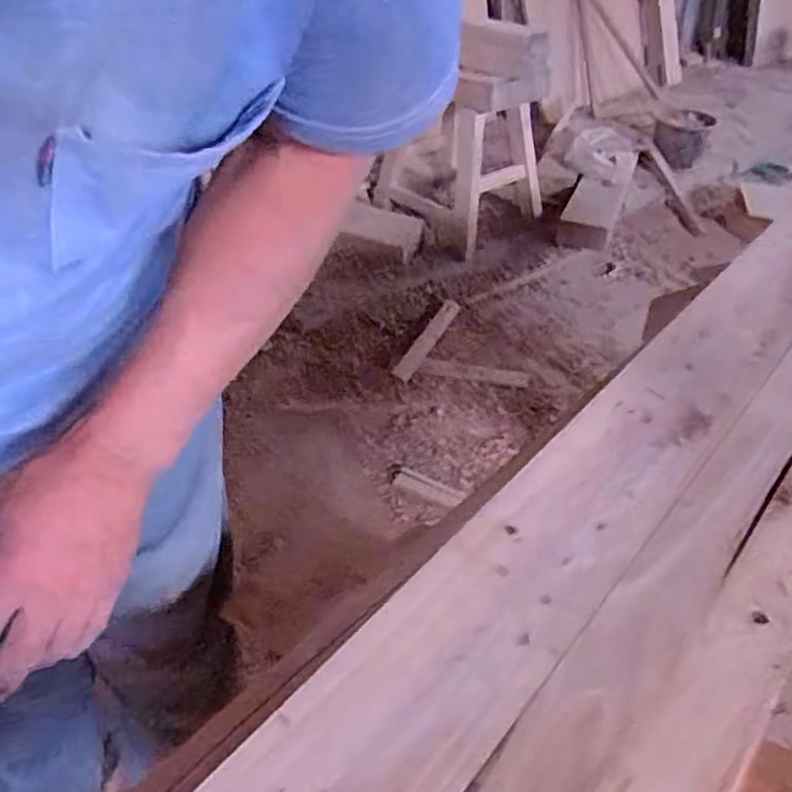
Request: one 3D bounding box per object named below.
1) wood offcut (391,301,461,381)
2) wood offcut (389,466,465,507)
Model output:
[{"bbox_3d":[0.080,-0.152,1.897,0.048,0.029,0.368,18,41,19],"label":"wood offcut"},{"bbox_3d":[0.059,0.185,1.467,0.169,0.010,0.041,20,56,33],"label":"wood offcut"}]

